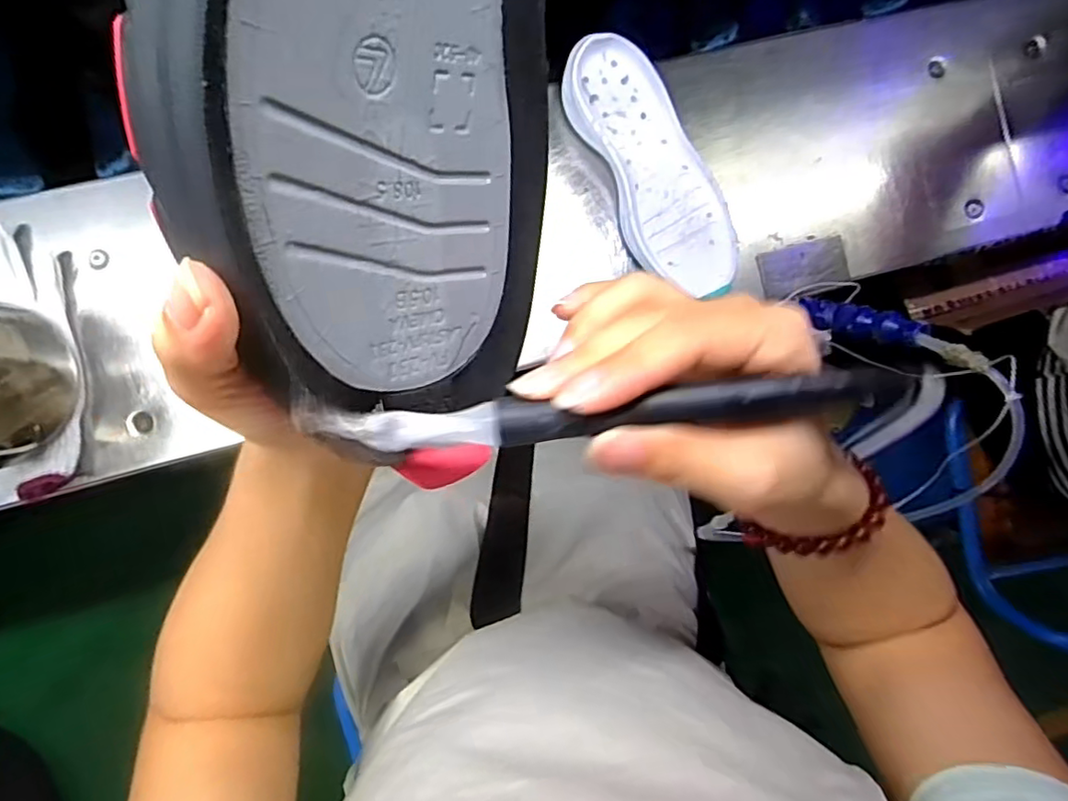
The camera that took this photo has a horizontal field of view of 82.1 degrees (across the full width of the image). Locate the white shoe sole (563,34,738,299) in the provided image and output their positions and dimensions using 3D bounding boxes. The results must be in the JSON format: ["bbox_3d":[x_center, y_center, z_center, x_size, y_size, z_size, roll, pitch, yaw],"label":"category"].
[{"bbox_3d":[0.103,-0.197,0.529,0.085,0.035,0.225,-28,94,-5],"label":"white shoe sole"}]

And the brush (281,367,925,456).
[{"bbox_3d":[0.026,0.003,0.177,0.167,0.013,0.013,-5,92,-5],"label":"brush"}]

